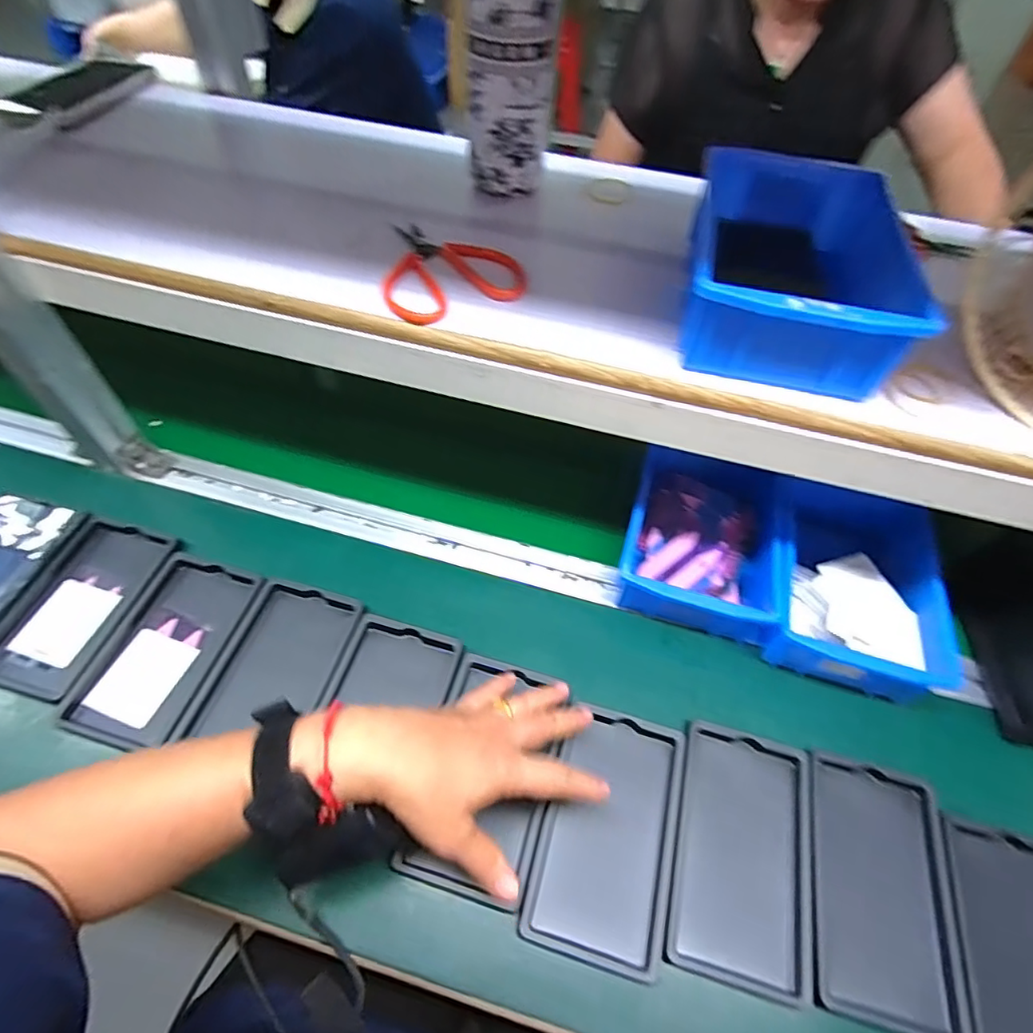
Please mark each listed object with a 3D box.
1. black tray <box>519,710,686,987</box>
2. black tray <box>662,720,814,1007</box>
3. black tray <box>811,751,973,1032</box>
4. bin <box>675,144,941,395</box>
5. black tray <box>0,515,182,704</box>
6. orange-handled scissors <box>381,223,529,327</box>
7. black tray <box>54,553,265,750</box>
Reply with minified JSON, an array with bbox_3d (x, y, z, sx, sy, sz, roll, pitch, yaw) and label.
[{"bbox_3d":[0.067,0.228,0.407,0.090,0.019,0.156,15,54,8],"label":"black tray"},{"bbox_3d":[0.163,0.241,0.407,0.093,0.017,0.159,14,54,8],"label":"black tray"},{"bbox_3d":[0.257,0.258,0.395,0.096,0.009,0.159,14,54,8],"label":"black tray"},{"bbox_3d":[0.185,-0.170,0.385,0.128,0.063,0.198,12,54,6],"label":"bin"},{"bbox_3d":[-0.381,0.075,0.490,0.097,0.019,0.156,14,54,8],"label":"black tray"},{"bbox_3d":[-0.056,-0.187,0.417,0.101,0.015,0.109,-24,58,-19],"label":"orange-handled scissors"},{"bbox_3d":[-0.293,0.109,0.471,0.093,0.017,0.156,15,54,8],"label":"black tray"}]

